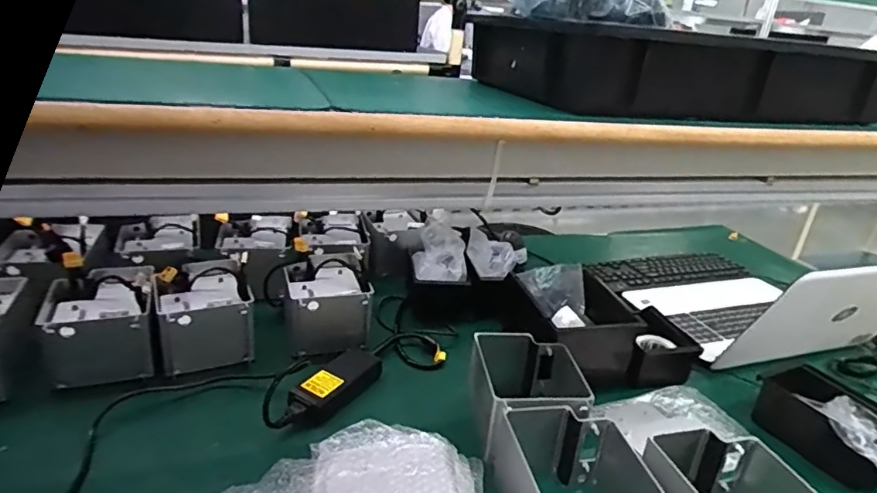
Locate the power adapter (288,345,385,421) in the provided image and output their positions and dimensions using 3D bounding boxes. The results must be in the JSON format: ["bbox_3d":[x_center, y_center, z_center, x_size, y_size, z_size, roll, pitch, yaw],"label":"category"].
[{"bbox_3d":[-0.144,0.196,0.783,0.056,0.040,0.167,17,26,26],"label":"power adapter"}]

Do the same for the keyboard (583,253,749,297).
[{"bbox_3d":[0.531,0.055,1.250,0.358,0.037,0.144,-3,25,-18],"label":"keyboard"}]

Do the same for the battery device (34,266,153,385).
[{"bbox_3d":[-0.473,0.109,0.785,0.127,0.100,0.144,-4,25,-20],"label":"battery device"}]

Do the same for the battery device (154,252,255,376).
[{"bbox_3d":[-0.355,0.100,0.833,0.135,0.107,0.142,-8,26,-27],"label":"battery device"}]

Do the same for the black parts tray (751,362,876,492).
[{"bbox_3d":[0.547,0.239,0.760,0.132,0.085,0.170,-8,27,-28],"label":"black parts tray"}]

